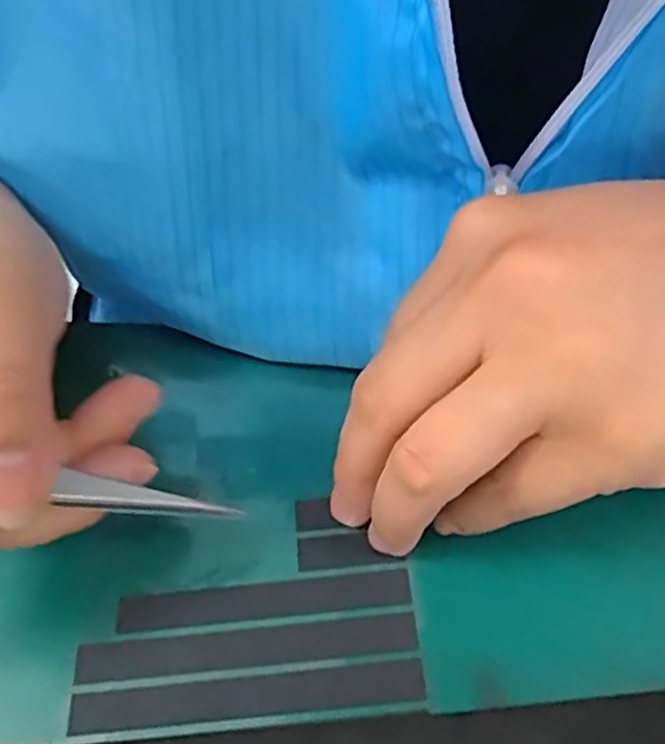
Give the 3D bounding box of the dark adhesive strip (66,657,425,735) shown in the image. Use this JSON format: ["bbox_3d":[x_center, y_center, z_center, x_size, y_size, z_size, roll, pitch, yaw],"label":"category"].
[{"bbox_3d":[-0.022,0.083,0.182,0.089,0.004,0.011,-7,54,0],"label":"dark adhesive strip"}]

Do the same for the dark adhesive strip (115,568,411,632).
[{"bbox_3d":[-0.019,0.063,0.198,0.080,0.004,0.010,-6,54,1],"label":"dark adhesive strip"}]

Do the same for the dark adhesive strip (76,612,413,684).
[{"bbox_3d":[-0.024,0.073,0.189,0.089,0.004,0.010,-6,54,0],"label":"dark adhesive strip"}]

